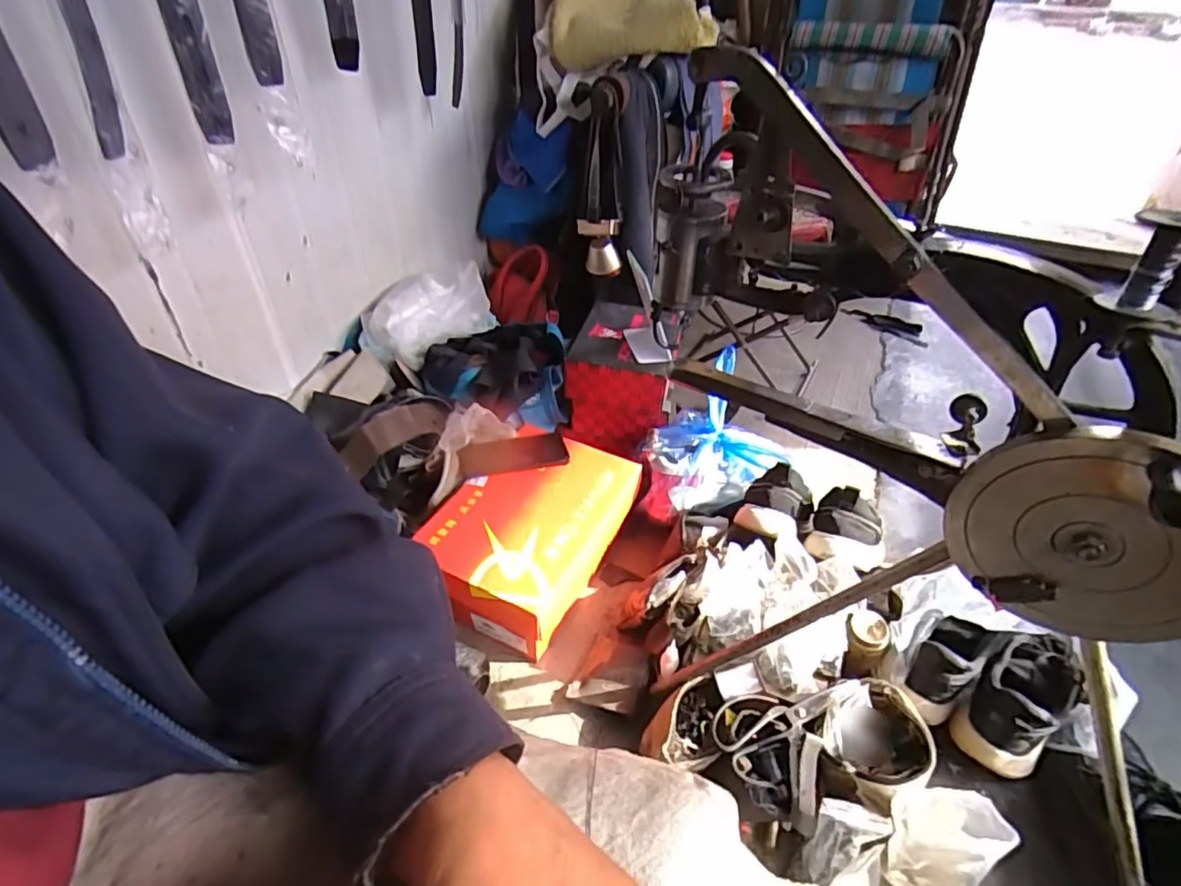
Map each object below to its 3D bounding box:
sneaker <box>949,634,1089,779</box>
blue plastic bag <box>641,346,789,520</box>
[{"bbox_3d":[0.493,0.291,0.683,0.191,0.081,0.089,-43,50,-16],"label":"sneaker"},{"bbox_3d":[0.171,-0.009,0.926,0.201,0.183,0.158,-14,42,-17],"label":"blue plastic bag"}]

